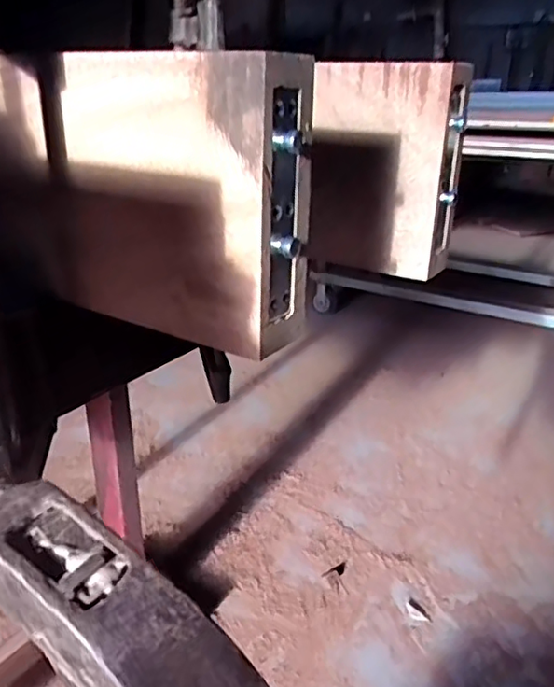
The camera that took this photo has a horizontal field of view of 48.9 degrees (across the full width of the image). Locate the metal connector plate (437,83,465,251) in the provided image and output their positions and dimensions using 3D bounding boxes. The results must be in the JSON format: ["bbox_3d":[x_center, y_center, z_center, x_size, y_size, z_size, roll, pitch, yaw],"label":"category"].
[{"bbox_3d":[0.135,-0.133,0.474,0.011,0.121,0.021,9,25,14],"label":"metal connector plate"}]

